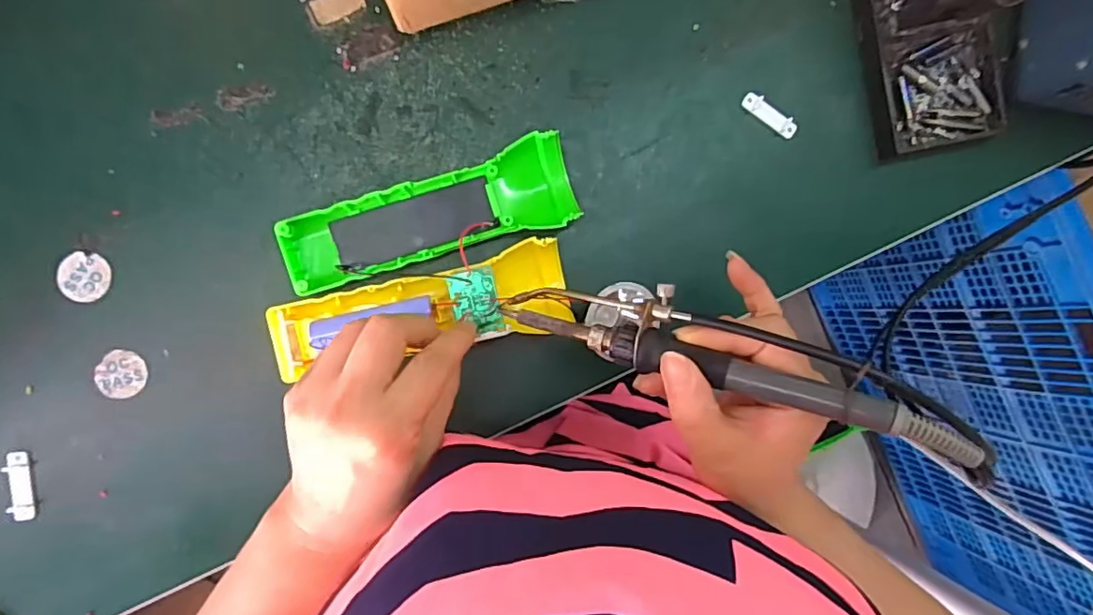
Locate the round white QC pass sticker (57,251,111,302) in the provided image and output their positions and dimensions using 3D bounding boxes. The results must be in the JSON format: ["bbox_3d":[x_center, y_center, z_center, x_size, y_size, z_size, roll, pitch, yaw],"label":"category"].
[{"bbox_3d":[-0.255,-0.016,0.326,0.025,0.004,0.027,0,91,-5],"label":"round white QC pass sticker"}]

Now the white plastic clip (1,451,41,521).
[{"bbox_3d":[-0.287,0.098,0.324,0.013,0.004,0.037,-3,91,-5],"label":"white plastic clip"}]

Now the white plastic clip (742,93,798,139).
[{"bbox_3d":[0.136,-0.117,0.360,0.037,0.005,0.010,36,88,-4],"label":"white plastic clip"}]

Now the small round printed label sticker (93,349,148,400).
[{"bbox_3d":[-0.236,0.037,0.330,0.026,0.004,0.024,0,91,-18],"label":"small round printed label sticker"}]

